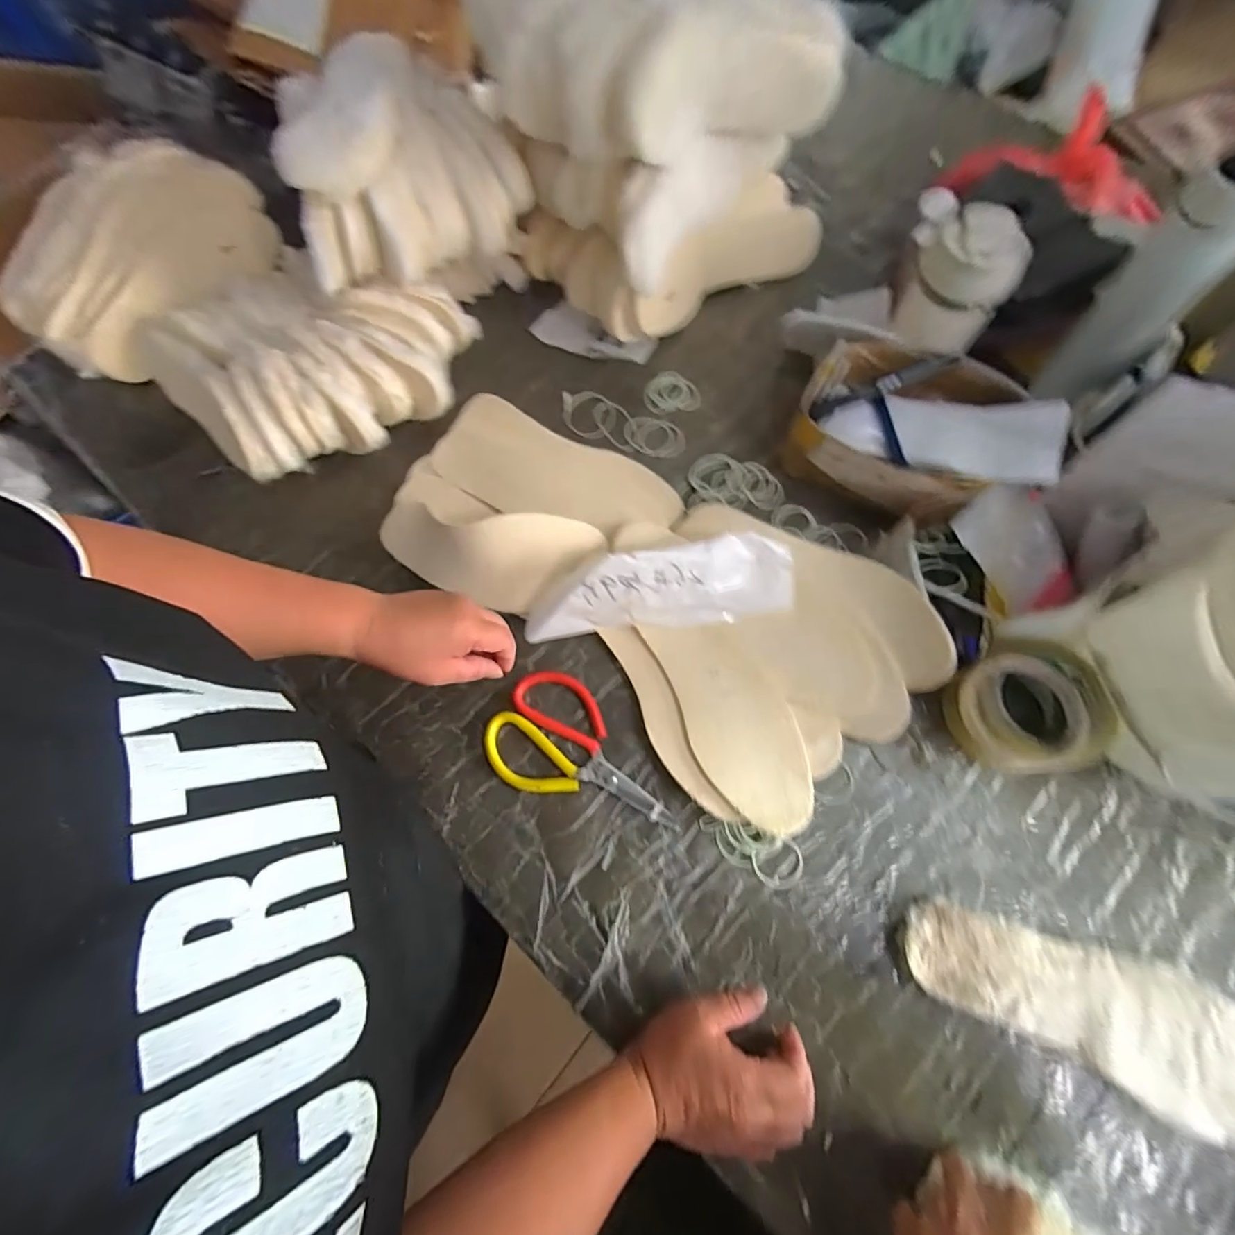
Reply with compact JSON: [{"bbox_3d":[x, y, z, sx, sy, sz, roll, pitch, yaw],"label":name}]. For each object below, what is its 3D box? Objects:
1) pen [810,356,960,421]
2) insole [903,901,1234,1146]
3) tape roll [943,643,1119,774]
[{"bbox_3d":[0.262,-0.230,0.521,0.137,0.017,0.015,-19,71,11],"label":"pen"},{"bbox_3d":[0.359,0.300,0.389,0.271,0.020,0.097,13,65,8],"label":"insole"},{"bbox_3d":[0.341,0.084,0.448,0.106,0.072,0.092,-11,71,-1],"label":"tape roll"}]

